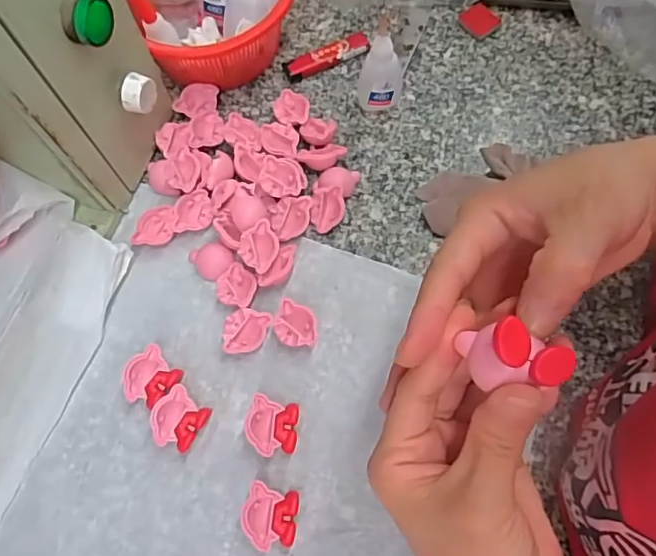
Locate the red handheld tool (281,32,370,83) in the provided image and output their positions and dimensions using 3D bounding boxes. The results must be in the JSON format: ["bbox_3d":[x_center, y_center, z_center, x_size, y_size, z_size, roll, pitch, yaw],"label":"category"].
[{"bbox_3d":[-0.002,-0.190,0.475,0.076,0.012,0.020,-21,69,-5],"label":"red handheld tool"}]

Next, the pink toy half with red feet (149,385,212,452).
[{"bbox_3d":[-0.098,0.094,0.367,0.033,0.015,0.035,32,73,14],"label":"pink toy half with red feet"}]

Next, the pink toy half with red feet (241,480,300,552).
[{"bbox_3d":[-0.035,0.147,0.343,0.034,0.015,0.035,12,69,8],"label":"pink toy half with red feet"}]

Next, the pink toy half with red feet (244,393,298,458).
[{"bbox_3d":[-0.036,0.097,0.363,0.033,0.015,0.035,10,69,7],"label":"pink toy half with red feet"}]

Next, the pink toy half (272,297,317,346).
[{"bbox_3d":[-0.022,0.032,0.388,0.029,0.013,0.033,0,68,3],"label":"pink toy half"}]

